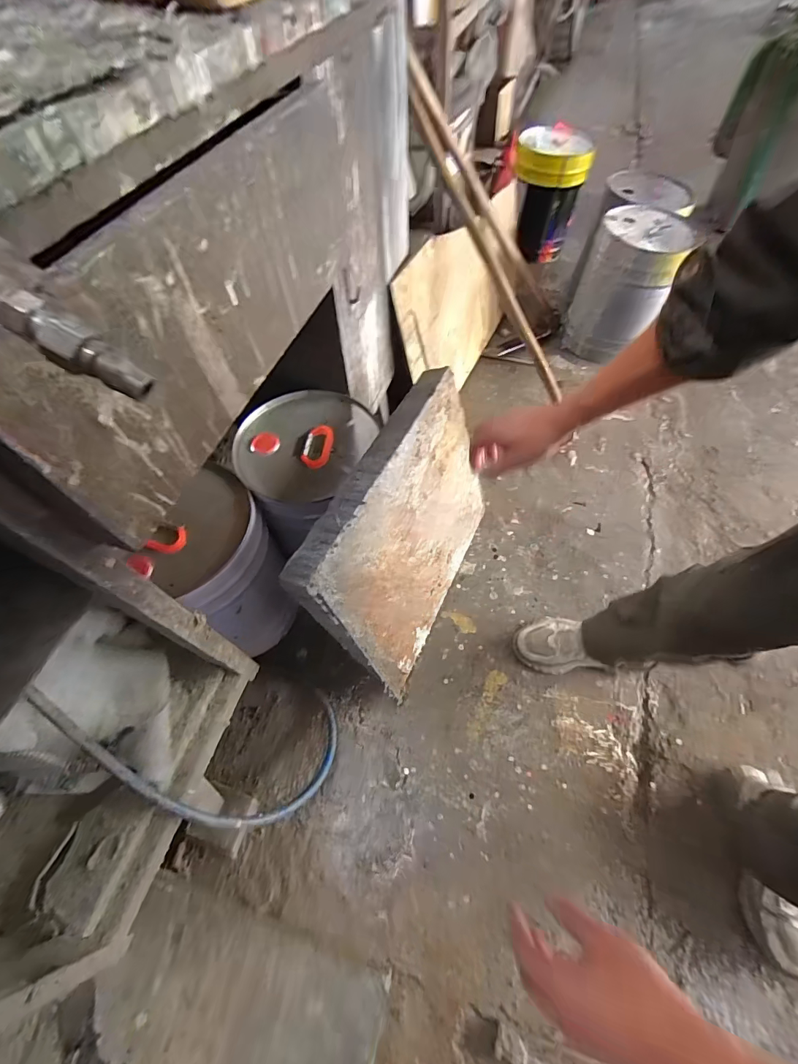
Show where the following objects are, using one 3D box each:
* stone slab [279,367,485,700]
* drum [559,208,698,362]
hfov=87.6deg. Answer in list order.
[{"bbox_3d":[0.024,0.005,0.794,0.063,0.394,0.488,11,58,31],"label":"stone slab"},{"bbox_3d":[0.663,-0.727,1.256,0.235,0.335,0.249,20,61,14],"label":"drum"}]

